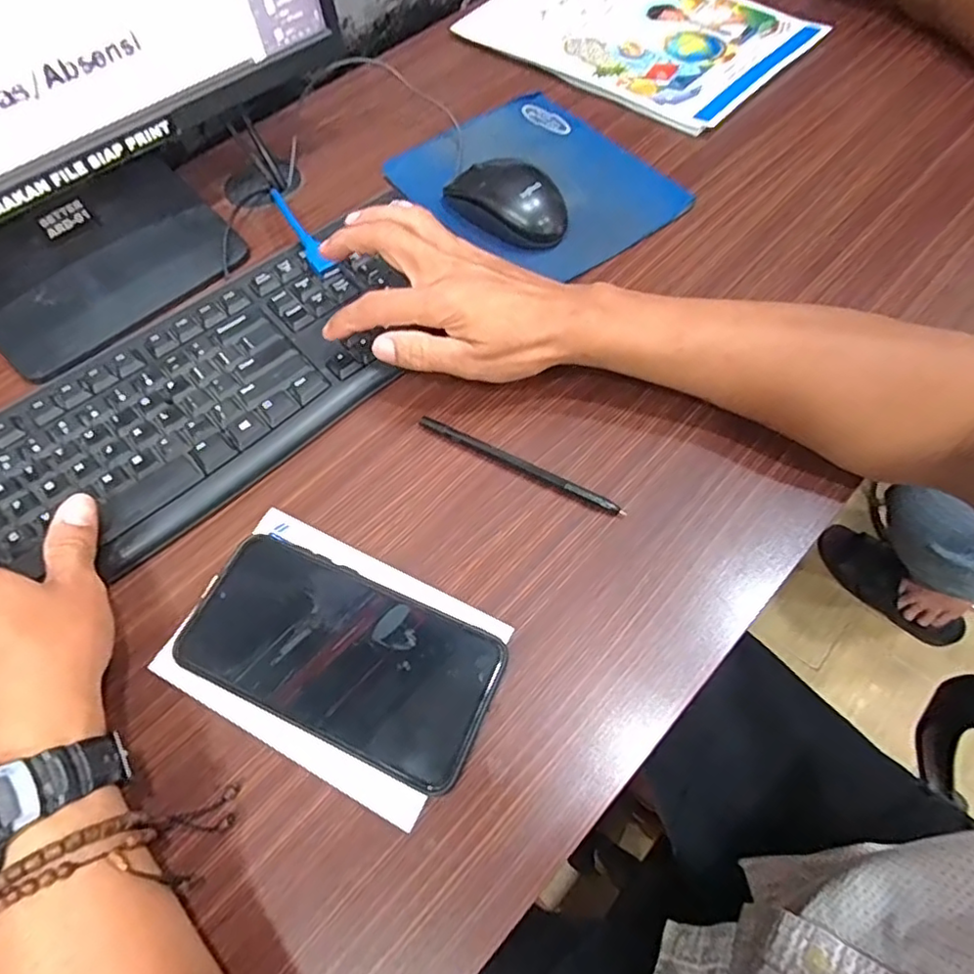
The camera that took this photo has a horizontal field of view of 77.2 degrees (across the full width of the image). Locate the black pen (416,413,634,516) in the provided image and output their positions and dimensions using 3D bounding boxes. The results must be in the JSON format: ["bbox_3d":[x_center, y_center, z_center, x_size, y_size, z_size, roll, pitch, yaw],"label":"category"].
[{"bbox_3d":[0.019,-0.014,0.374,0.139,0.007,0.008,26,66,15],"label":"black pen"}]

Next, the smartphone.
[{"bbox_3d":[-0.075,0.086,0.317,0.159,0.014,0.078,21,65,13],"label":"smartphone"}]

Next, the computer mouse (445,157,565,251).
[{"bbox_3d":[0.015,-0.217,0.467,0.096,0.039,0.060,24,65,14],"label":"computer mouse"}]

